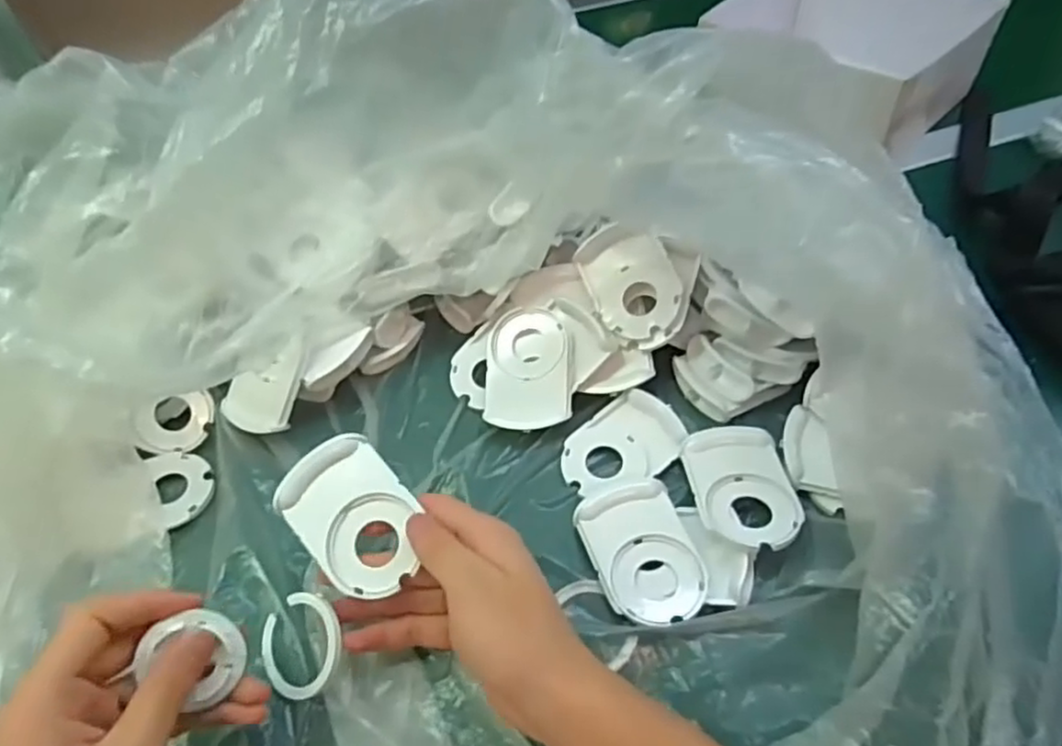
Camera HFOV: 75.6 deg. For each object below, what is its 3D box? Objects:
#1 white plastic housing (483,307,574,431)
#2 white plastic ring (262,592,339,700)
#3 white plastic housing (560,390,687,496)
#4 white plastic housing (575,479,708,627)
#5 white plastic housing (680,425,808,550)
[{"bbox_3d":[0.000,-0.002,0.463,0.058,0.012,0.083,-1,73,10],"label":"white plastic housing"},{"bbox_3d":[-0.119,0.139,0.351,0.049,0.005,0.049,-7,72,23],"label":"white plastic ring"},{"bbox_3d":[0.057,0.046,0.433,0.076,0.015,0.056,-32,56,-22],"label":"white plastic housing"},{"bbox_3d":[0.063,0.101,0.385,0.055,0.012,0.080,-16,52,-11],"label":"white plastic housing"},{"bbox_3d":[0.124,0.067,0.403,0.057,0.015,0.081,-3,51,0],"label":"white plastic housing"}]

